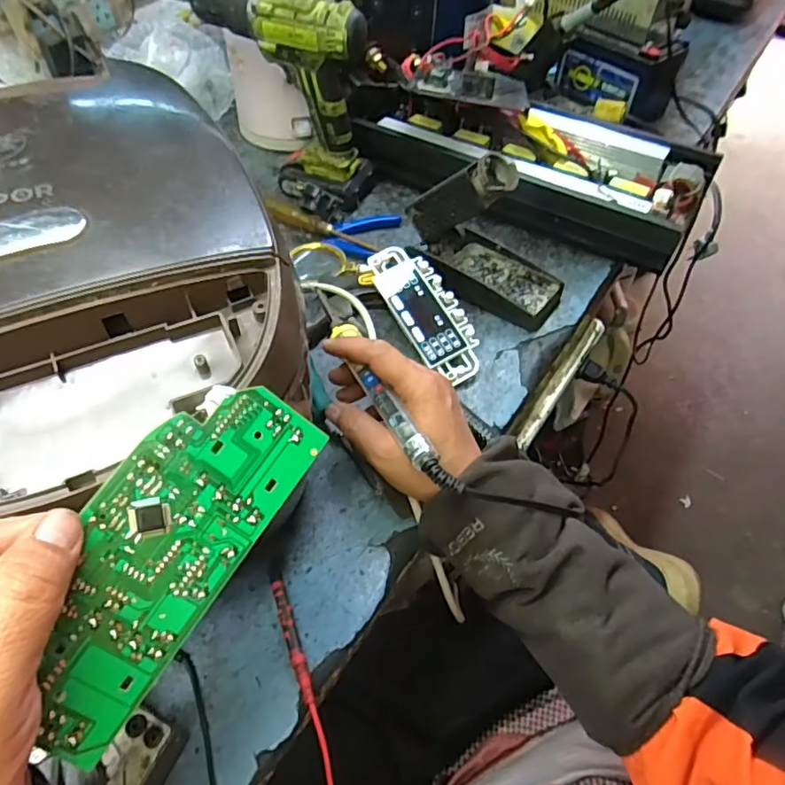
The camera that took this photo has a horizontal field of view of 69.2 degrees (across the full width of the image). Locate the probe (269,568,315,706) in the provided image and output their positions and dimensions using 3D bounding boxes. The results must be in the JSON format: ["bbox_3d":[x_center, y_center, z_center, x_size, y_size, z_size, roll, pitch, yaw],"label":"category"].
[{"bbox_3d":[-0.070,0.166,0.393,0.010,0.009,0.094,-17,54,-14],"label":"probe"}]

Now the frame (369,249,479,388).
[{"bbox_3d":[0.033,-0.080,0.551,0.057,0.008,0.154,-29,74,-11],"label":"frame"}]

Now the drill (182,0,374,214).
[{"bbox_3d":[-0.109,-0.352,0.661,0.186,0.212,0.096,28,56,20],"label":"drill"}]

